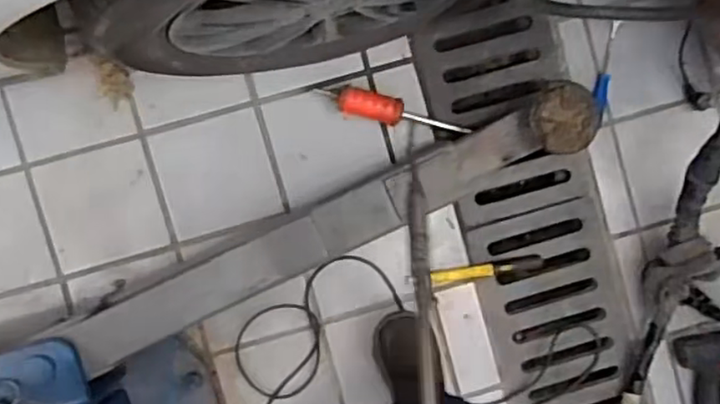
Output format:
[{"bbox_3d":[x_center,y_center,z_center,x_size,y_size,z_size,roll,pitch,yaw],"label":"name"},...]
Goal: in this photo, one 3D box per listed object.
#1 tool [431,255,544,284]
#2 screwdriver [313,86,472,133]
[{"bbox_3d":[0.231,0.125,1.219,0.204,0.024,0.027,-8,93,-2],"label":"tool"},{"bbox_3d":[0.060,-0.161,1.183,0.279,0.044,0.050,11,92,-3],"label":"screwdriver"}]

